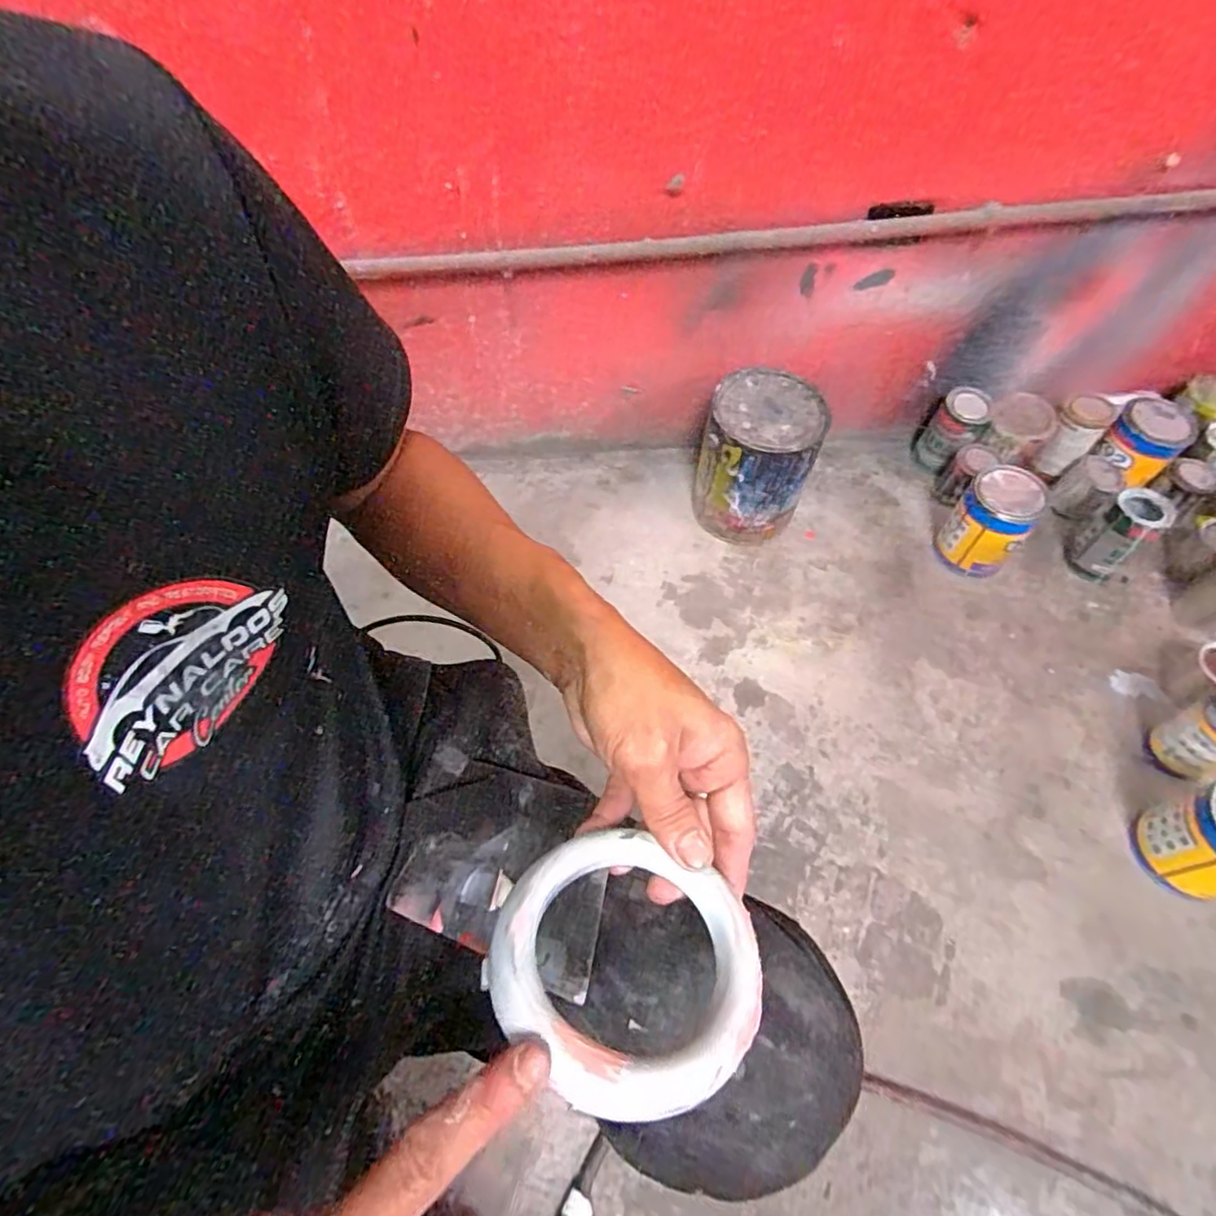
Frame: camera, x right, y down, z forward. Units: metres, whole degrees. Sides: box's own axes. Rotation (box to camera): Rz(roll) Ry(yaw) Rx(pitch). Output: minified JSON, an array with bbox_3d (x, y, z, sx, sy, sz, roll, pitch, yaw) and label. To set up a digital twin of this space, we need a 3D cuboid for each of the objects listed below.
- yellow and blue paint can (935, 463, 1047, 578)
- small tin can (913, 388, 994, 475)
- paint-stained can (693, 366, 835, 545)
[{"bbox_3d":[0.560,-0.121,0.952,0.097,0.147,0.093,0,57,-1],"label":"yellow and blue paint can"},{"bbox_3d":[0.552,-0.285,1.042,0.082,0.123,0.069,27,61,16],"label":"small tin can"},{"bbox_3d":[0.221,-0.213,0.962,0.149,0.213,0.141,0,57,-1],"label":"paint-stained can"}]

